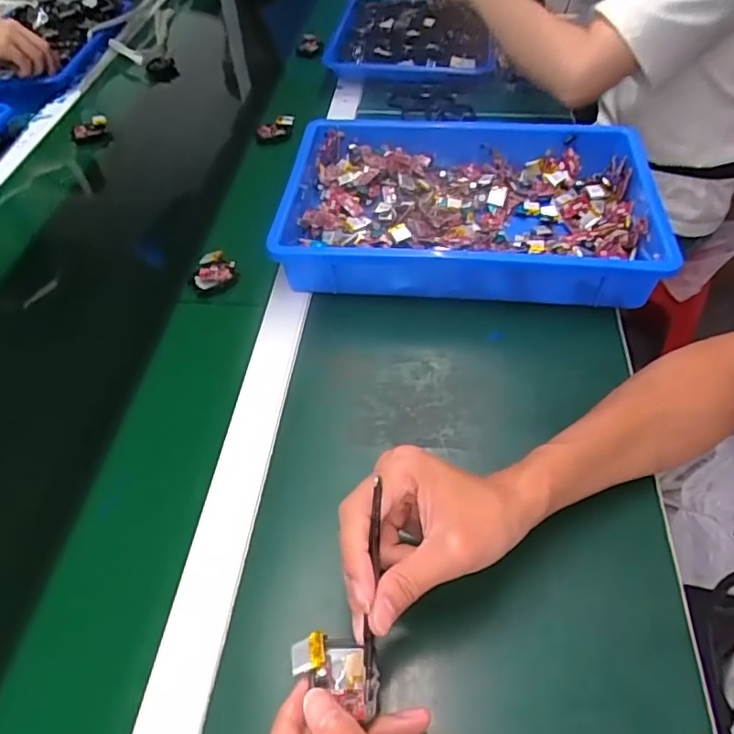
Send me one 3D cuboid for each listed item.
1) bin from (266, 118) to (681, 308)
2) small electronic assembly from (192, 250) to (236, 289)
[{"bbox_3d":[0.102,-0.168,0.614,0.381,0.063,0.237,1,50,8],"label":"bin"},{"bbox_3d":[-0.162,-0.102,0.617,0.045,0.014,0.045,-3,49,4],"label":"small electronic assembly"}]

